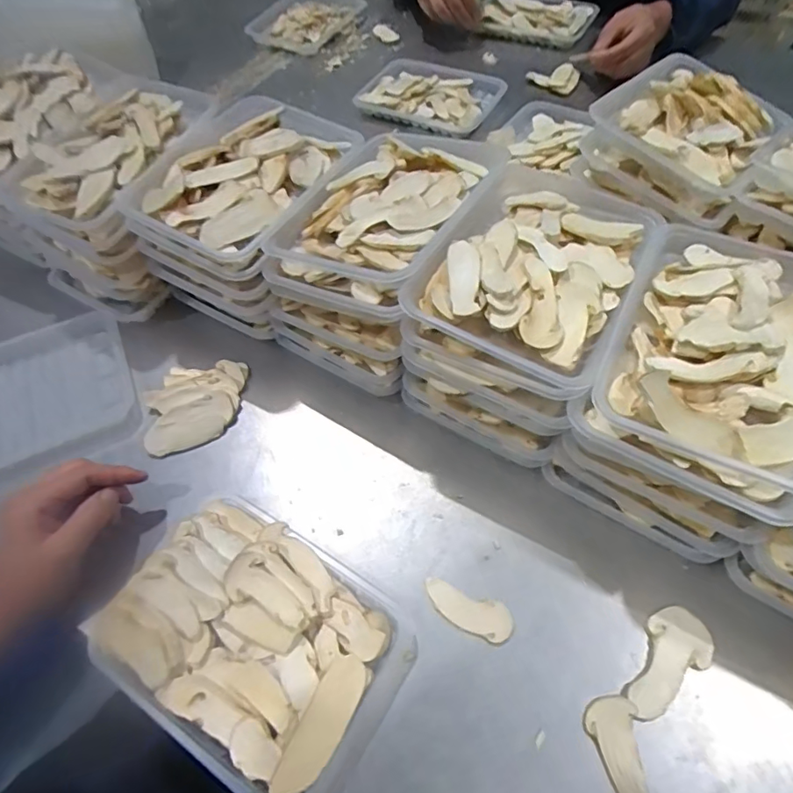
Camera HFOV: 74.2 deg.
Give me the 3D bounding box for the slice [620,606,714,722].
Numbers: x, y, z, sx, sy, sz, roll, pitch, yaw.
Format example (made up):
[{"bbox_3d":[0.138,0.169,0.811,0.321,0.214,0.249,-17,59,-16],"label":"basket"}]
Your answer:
[{"bbox_3d":[0.173,0.171,0.341,0.074,0.005,0.038,-33,60,-18],"label":"slice"}]

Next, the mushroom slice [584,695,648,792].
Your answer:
[{"bbox_3d":[0.134,0.215,0.310,0.029,0.008,0.064,-6,56,-1],"label":"mushroom slice"}]

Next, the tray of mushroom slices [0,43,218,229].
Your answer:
[{"bbox_3d":[-0.325,-0.264,0.510,0.290,0.051,0.182,28,59,20],"label":"tray of mushroom slices"}]

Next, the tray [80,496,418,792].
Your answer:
[{"bbox_3d":[-0.092,0.159,0.343,0.183,0.033,0.132,28,62,20],"label":"tray"}]

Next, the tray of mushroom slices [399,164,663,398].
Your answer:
[{"bbox_3d":[0.104,-0.096,0.379,0.132,0.041,0.183,24,60,18],"label":"tray of mushroom slices"}]

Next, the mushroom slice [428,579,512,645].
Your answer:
[{"bbox_3d":[0.049,0.149,0.363,0.061,0.004,0.026,15,58,13],"label":"mushroom slice"}]

